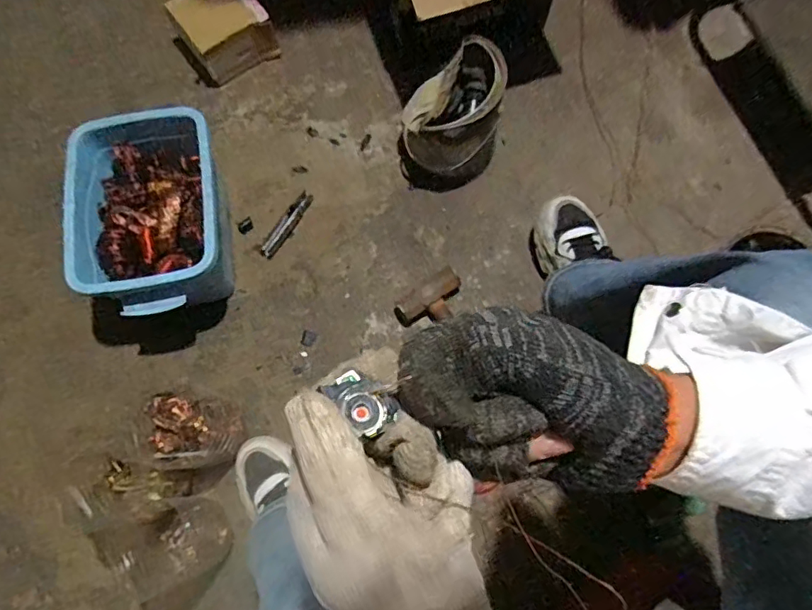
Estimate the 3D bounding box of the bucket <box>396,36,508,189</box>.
[{"bbox_3d":[0.074,-0.289,0.819,0.154,0.149,0.172,2,73,2],"label":"bucket"}]

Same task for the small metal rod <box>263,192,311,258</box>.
[{"bbox_3d":[-0.193,-0.131,0.856,0.026,0.017,0.122,29,76,10],"label":"small metal rod"}]

